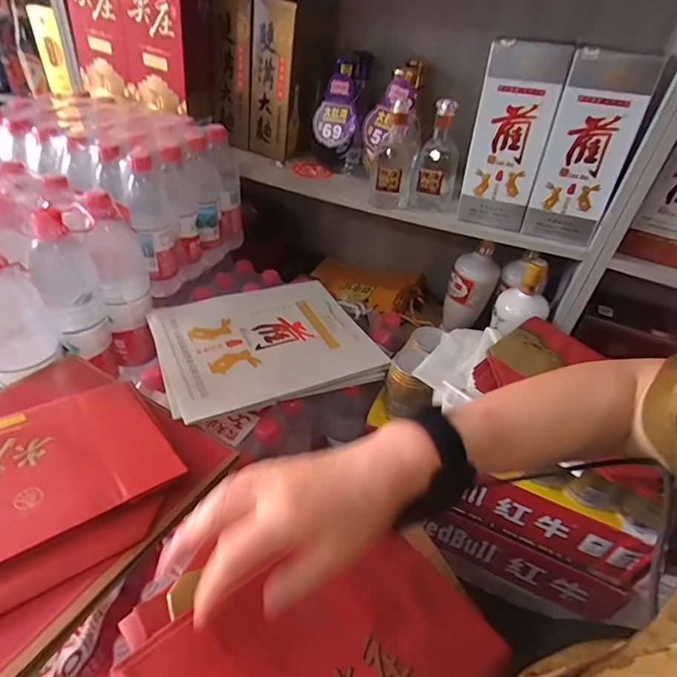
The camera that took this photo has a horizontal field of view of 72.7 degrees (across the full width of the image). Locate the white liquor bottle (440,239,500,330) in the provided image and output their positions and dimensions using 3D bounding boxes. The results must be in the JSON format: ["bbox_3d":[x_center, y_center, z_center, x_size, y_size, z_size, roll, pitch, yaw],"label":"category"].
[{"bbox_3d":[0.253,-0.100,0.884,0.078,0.171,0.061,17,42,12],"label":"white liquor bottle"}]

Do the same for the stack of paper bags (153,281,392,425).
[{"bbox_3d":[-0.109,-0.002,0.681,0.295,0.022,0.248,-14,45,-23],"label":"stack of paper bags"}]

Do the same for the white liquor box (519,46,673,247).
[{"bbox_3d":[0.350,-0.271,0.653,0.106,0.233,0.100,21,42,16],"label":"white liquor box"}]

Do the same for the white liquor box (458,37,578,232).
[{"bbox_3d":[0.249,-0.291,0.669,0.105,0.238,0.078,14,41,8],"label":"white liquor box"}]

